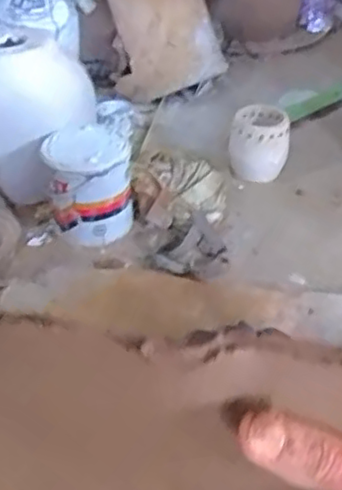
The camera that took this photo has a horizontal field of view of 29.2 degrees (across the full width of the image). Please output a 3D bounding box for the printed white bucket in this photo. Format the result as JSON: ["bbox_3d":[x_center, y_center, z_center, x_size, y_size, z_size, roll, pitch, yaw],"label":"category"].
[{"bbox_3d":[-0.175,-0.131,1.399,0.175,0.194,0.173,0,38,0],"label":"printed white bucket"}]

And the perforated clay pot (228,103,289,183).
[{"bbox_3d":[0.208,-0.234,1.577,0.132,0.157,0.139,6,38,8],"label":"perforated clay pot"}]

